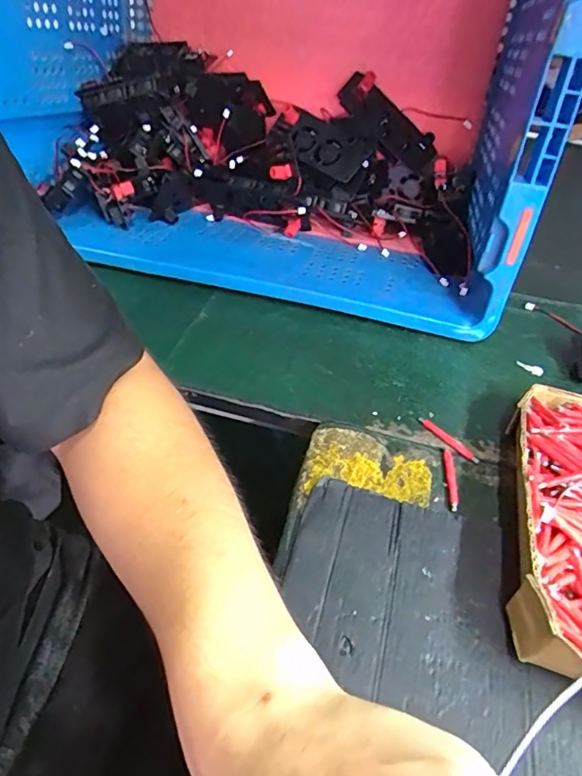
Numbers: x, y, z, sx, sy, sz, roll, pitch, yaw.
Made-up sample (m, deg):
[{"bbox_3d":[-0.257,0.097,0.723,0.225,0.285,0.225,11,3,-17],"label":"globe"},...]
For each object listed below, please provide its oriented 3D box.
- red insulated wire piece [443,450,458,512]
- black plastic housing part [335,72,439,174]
[{"bbox_3d":[0.120,0.068,0.391,0.007,0.004,0.057,8,42,3],"label":"red insulated wire piece"},{"bbox_3d":[0.128,-0.347,0.684,0.147,0.048,0.045,41,45,-9],"label":"black plastic housing part"}]

